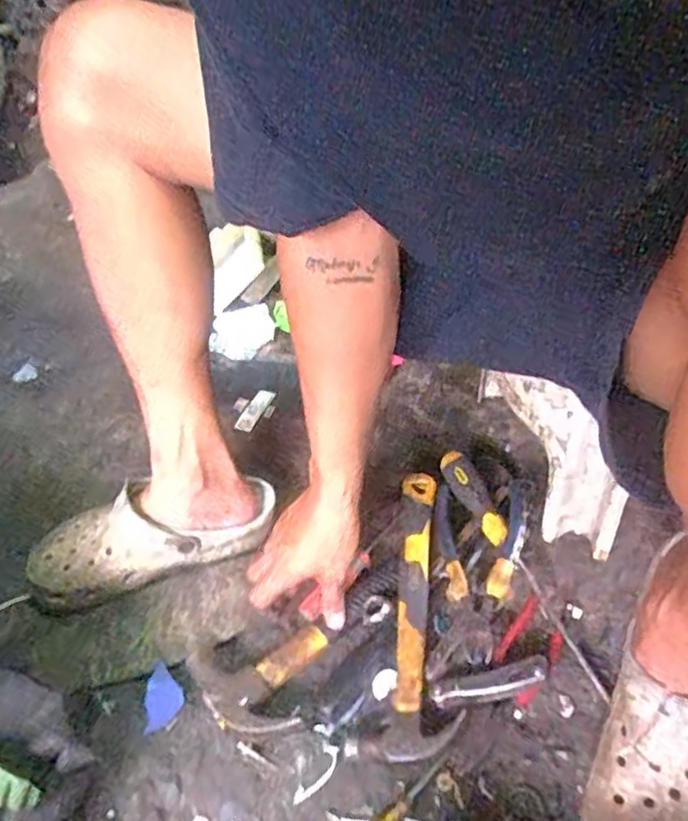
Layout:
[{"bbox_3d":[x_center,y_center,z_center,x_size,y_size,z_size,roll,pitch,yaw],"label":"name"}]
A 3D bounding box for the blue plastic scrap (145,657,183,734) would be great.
[{"bbox_3d":[-0.169,0.263,0.618,0.036,0.007,0.061,-10,42,-4],"label":"blue plastic scrap"}]

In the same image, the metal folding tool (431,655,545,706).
[{"bbox_3d":[0.126,0.235,0.571,0.099,0.015,0.024,-19,41,11],"label":"metal folding tool"}]

